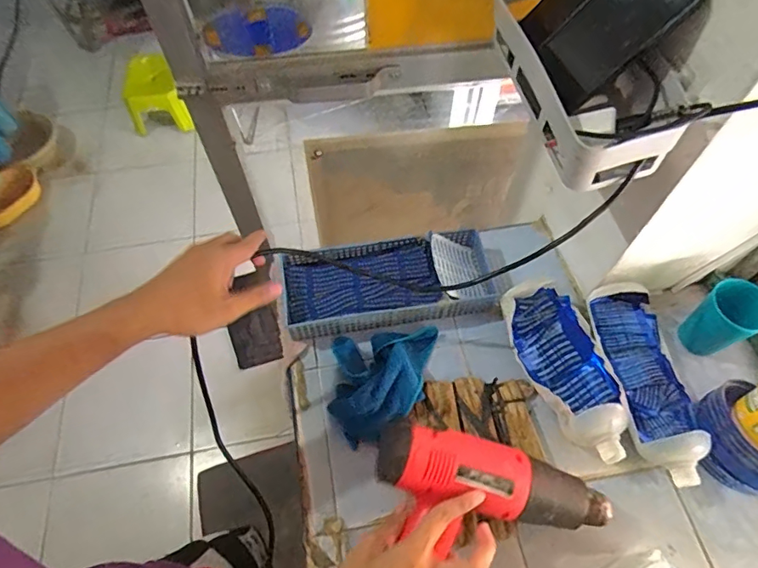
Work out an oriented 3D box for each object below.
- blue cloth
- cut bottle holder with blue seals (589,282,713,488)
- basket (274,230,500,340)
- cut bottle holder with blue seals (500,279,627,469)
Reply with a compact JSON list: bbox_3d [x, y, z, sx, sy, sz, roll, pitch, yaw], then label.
[{"bbox_3d":[0.008,0.121,0.619,0.141,0.056,0.153,0,60,1],"label":"blue cloth"},{"bbox_3d":[0.335,0.121,0.609,0.090,0.060,0.248,-3,60,0],"label":"cut bottle holder with blue seals"},{"bbox_3d":[0.013,-0.002,0.698,0.302,0.051,0.129,-8,60,-4],"label":"basket"},{"bbox_3d":[0.242,0.100,0.612,0.096,0.062,0.231,-17,61,-9],"label":"cut bottle holder with blue seals"}]

